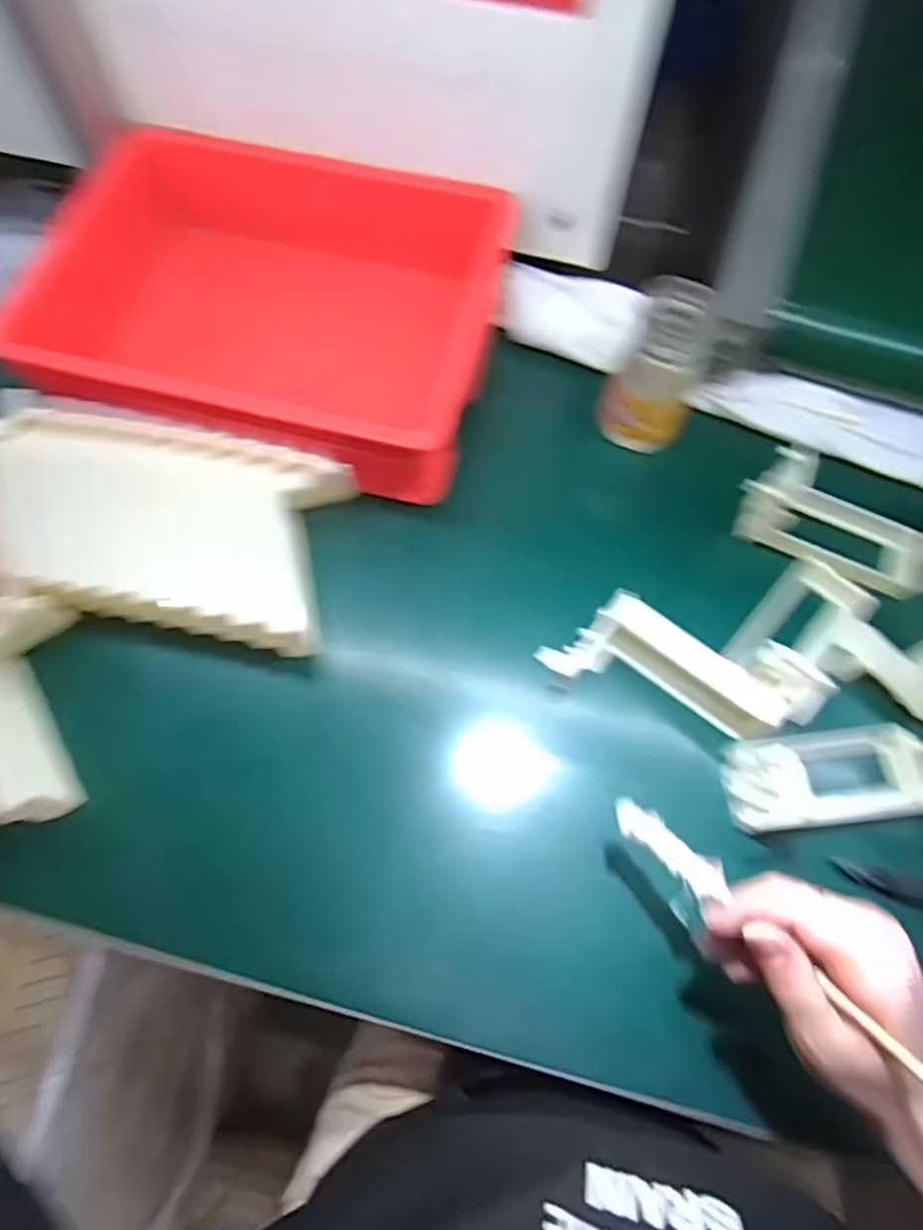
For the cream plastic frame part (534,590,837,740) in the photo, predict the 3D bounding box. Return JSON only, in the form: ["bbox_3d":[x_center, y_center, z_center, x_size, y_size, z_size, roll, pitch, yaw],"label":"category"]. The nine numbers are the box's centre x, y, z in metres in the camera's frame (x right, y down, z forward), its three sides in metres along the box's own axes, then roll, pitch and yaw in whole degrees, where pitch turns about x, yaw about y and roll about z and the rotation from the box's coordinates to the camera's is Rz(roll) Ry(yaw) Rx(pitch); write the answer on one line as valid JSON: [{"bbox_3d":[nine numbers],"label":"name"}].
[{"bbox_3d":[0.142,0.033,0.438,0.164,0.075,0.057,21,68,8],"label":"cream plastic frame part"}]

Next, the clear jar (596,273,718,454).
[{"bbox_3d":[0.149,-0.184,0.504,0.064,0.120,0.057,25,68,10],"label":"clear jar"}]

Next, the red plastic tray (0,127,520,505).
[{"bbox_3d":[-0.145,-0.258,0.525,0.349,0.082,0.270,14,67,5],"label":"red plastic tray"}]

